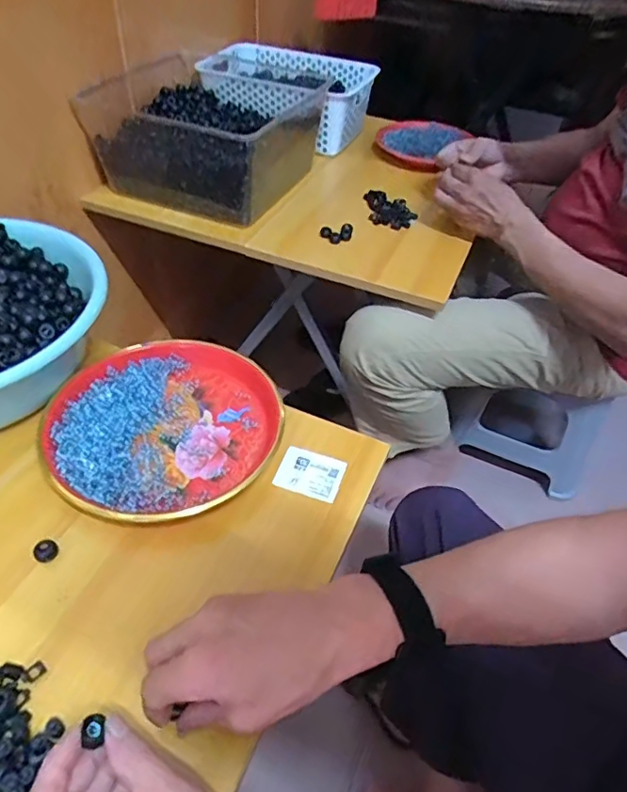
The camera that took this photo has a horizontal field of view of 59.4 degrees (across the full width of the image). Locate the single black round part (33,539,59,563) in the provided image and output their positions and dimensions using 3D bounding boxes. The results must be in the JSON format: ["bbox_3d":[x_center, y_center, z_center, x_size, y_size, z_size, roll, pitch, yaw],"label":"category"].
[{"bbox_3d":[-0.217,0.128,0.448,0.018,0.016,0.017,3,46,-3],"label":"single black round part"}]

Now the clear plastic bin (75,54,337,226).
[{"bbox_3d":[-0.163,-0.431,0.907,0.282,0.141,0.330,22,48,15],"label":"clear plastic bin"}]

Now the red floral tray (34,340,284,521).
[{"bbox_3d":[-0.142,0.024,0.530,0.217,0.026,0.200,-8,48,-13],"label":"red floral tray"}]

